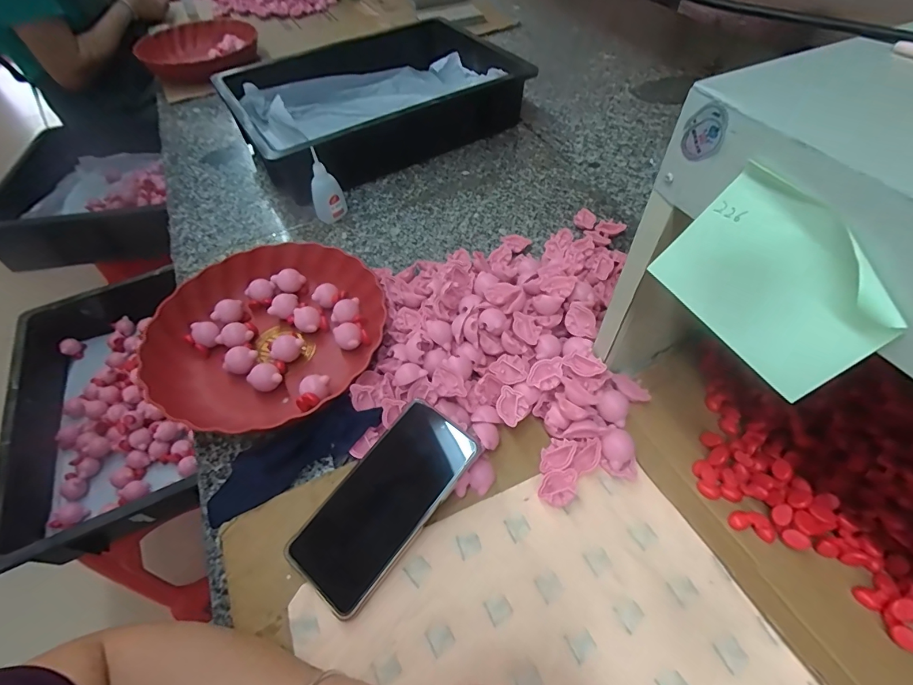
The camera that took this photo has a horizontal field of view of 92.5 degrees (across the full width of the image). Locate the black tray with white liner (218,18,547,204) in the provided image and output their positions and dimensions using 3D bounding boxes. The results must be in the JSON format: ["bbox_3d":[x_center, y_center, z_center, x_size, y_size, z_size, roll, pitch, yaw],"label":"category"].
[{"bbox_3d":[-0.130,-0.413,0.740,0.456,0.088,0.317,-30,57,-19],"label":"black tray with white liner"}]

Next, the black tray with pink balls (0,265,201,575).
[{"bbox_3d":[-0.542,0.094,0.677,0.239,0.091,0.442,-26,56,-16],"label":"black tray with pink balls"}]

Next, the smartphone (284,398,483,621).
[{"bbox_3d":[-0.058,0.128,0.359,0.076,0.012,0.163,33,71,25],"label":"smartphone"}]

